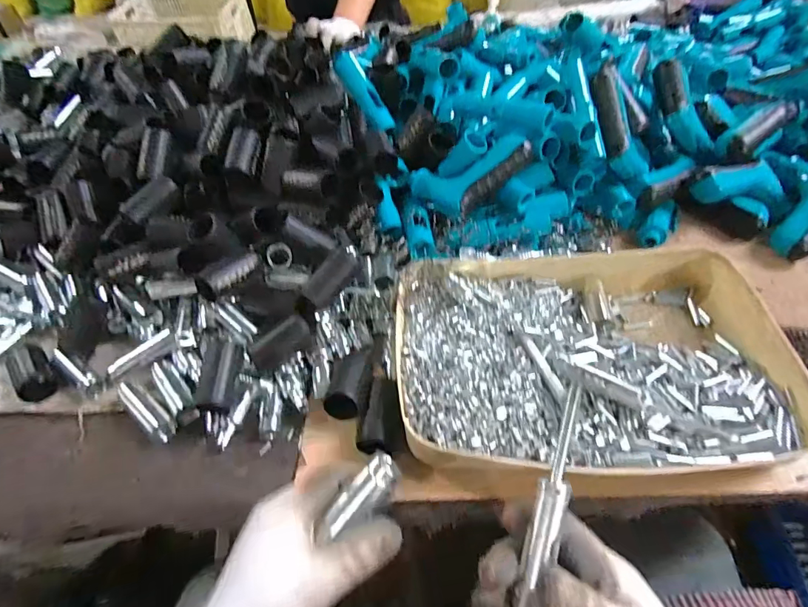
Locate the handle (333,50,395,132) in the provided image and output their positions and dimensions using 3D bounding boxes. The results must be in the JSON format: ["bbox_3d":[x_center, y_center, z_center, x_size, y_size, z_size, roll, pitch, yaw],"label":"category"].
[{"bbox_3d":[-0.052,-0.273,0.590,0.027,0.024,0.125,-28,81,-21],"label":"handle"}]

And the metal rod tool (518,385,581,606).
[{"bbox_3d":[0.084,0.111,0.259,0.016,0.009,0.128,14,77,16],"label":"metal rod tool"}]

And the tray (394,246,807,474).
[{"bbox_3d":[0.164,0.043,0.424,0.332,0.047,0.229,-3,47,1],"label":"tray"}]

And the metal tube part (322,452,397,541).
[{"bbox_3d":[-0.025,0.118,0.275,0.057,0.018,0.019,-48,57,-2],"label":"metal tube part"}]

